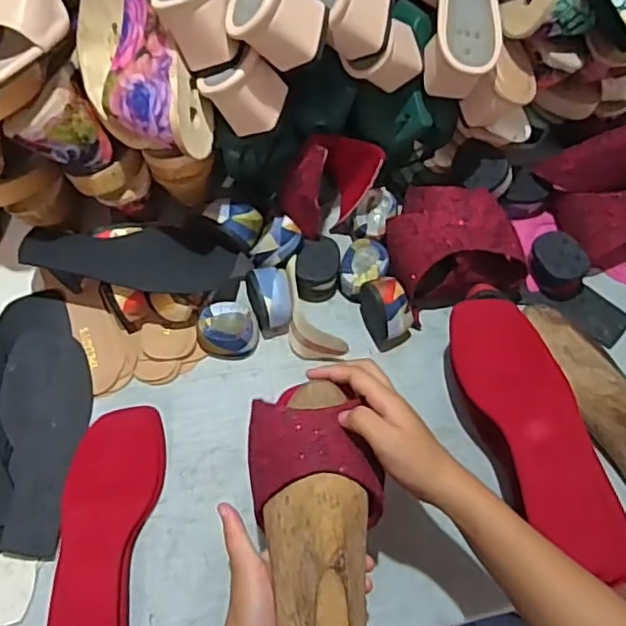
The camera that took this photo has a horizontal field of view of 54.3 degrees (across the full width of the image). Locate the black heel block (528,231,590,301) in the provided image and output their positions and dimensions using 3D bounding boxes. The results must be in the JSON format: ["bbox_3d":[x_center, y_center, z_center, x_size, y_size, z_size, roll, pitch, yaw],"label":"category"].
[{"bbox_3d":[0.258,-0.050,0.646,0.054,0.041,0.066,-37,73,-16],"label":"black heel block"}]

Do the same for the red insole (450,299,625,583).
[{"bbox_3d":[0.199,0.100,0.531,0.090,0.028,0.245,-12,68,-7],"label":"red insole"}]

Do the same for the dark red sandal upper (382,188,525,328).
[{"bbox_3d":[0.141,-0.074,0.632,0.127,0.081,0.131,-15,68,-8],"label":"dark red sandal upper"}]

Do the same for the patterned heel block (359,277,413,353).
[{"bbox_3d":[0.076,-0.002,0.620,0.039,0.057,0.060,-22,69,-11],"label":"patterned heel block"}]

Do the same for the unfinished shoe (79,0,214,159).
[{"bbox_3d":[-0.146,-0.260,0.518,0.121,0.087,0.265,-5,89,-4],"label":"unfinished shoe"}]

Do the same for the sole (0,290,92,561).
[{"bbox_3d":[-0.255,0.093,0.581,0.079,0.014,0.254,-12,68,-7],"label":"sole"}]

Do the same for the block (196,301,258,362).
[{"bbox_3d":[-0.087,0.017,0.620,0.057,0.035,0.049,6,67,1],"label":"block"}]

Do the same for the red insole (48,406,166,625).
[{"bbox_3d":[-0.179,0.202,0.533,0.079,0.038,0.238,-1,67,-2],"label":"red insole"}]

